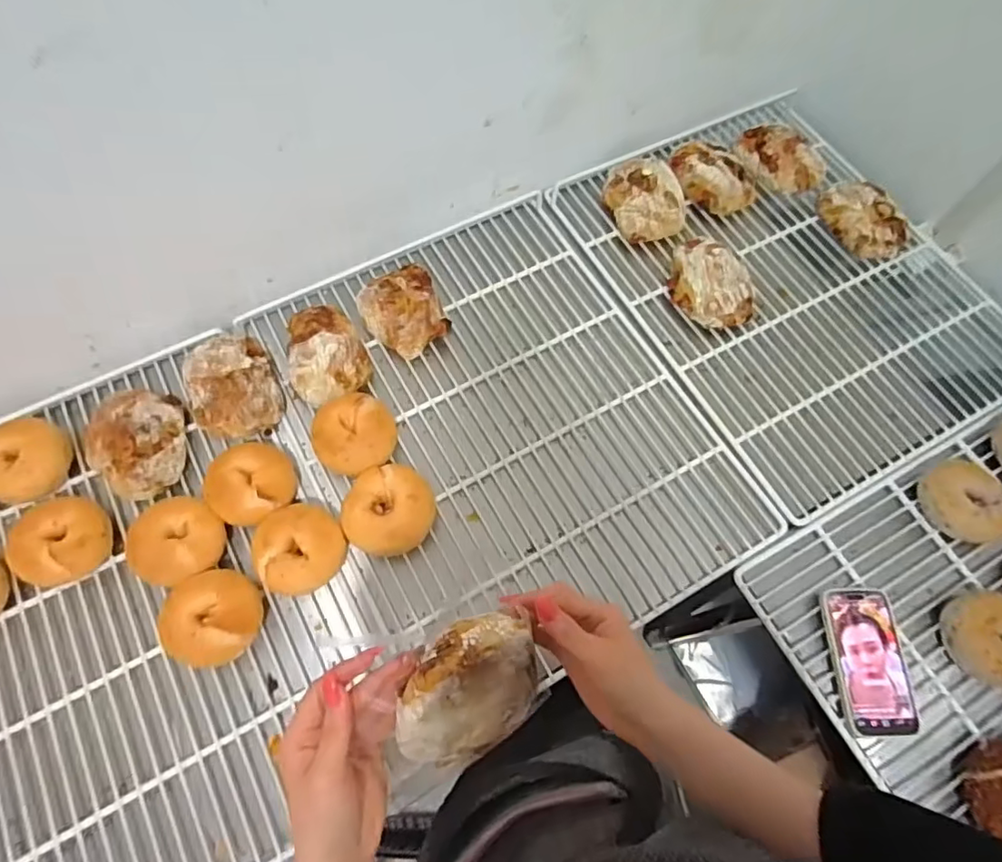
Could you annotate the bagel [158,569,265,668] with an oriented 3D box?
[{"bbox_3d":[-0.314,0.205,0.628,0.095,0.056,0.097,1,67,-2],"label":"bagel"}]

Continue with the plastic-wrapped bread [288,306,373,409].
[{"bbox_3d":[-0.236,-0.104,0.769,0.098,0.057,0.141,-24,70,-9],"label":"plastic-wrapped bread"}]

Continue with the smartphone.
[{"bbox_3d":[0.406,0.250,0.631,0.074,0.015,0.148,-5,65,5],"label":"smartphone"}]

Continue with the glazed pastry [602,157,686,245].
[{"bbox_3d":[0.221,-0.357,0.879,0.109,0.056,0.139,-20,69,-8],"label":"glazed pastry"}]

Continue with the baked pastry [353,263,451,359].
[{"bbox_3d":[-0.131,-0.170,0.802,0.117,0.048,0.126,-36,72,-13],"label":"baked pastry"}]

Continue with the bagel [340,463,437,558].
[{"bbox_3d":[-0.135,0.097,0.691,0.105,0.049,0.105,0,68,0],"label":"bagel"}]

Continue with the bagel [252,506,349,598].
[{"bbox_3d":[-0.229,0.138,0.666,0.097,0.062,0.090,1,67,-2],"label":"bagel"}]

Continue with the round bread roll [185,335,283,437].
[{"bbox_3d":[-0.349,-0.060,0.744,0.110,0.050,0.142,-20,69,-8],"label":"round bread roll"}]

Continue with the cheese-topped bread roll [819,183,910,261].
[{"bbox_3d":[0.556,-0.325,0.877,0.093,0.051,0.139,-24,70,-9],"label":"cheese-topped bread roll"}]

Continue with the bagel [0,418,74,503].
[{"bbox_3d":[-0.579,0.030,0.689,0.103,0.052,0.104,25,68,9],"label":"bagel"}]

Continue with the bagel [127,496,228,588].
[{"bbox_3d":[-0.370,0.125,0.662,0.090,0.053,0.099,11,67,3],"label":"bagel"}]

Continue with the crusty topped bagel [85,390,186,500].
[{"bbox_3d":[-0.449,0.011,0.707,0.102,0.051,0.146,-14,68,-8],"label":"crusty topped bagel"}]

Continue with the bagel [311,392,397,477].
[{"bbox_3d":[-0.184,0.008,0.725,0.097,0.057,0.102,1,67,-2],"label":"bagel"}]

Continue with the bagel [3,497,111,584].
[{"bbox_3d":[-0.500,0.126,0.658,0.090,0.053,0.101,9,67,2],"label":"bagel"}]

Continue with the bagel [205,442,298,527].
[{"bbox_3d":[-0.302,0.067,0.693,0.091,0.058,0.093,0,68,0],"label":"bagel"}]

